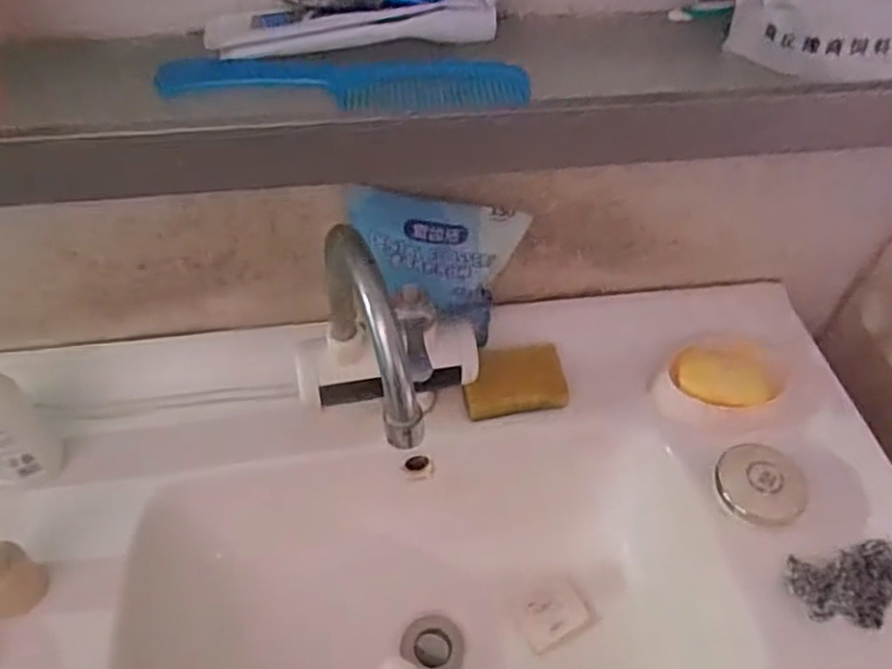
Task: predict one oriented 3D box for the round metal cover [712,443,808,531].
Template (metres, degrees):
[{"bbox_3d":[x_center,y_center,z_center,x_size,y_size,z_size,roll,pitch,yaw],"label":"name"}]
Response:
[{"bbox_3d":[0.263,0.125,0.590,0.072,0.017,0.066,3,76,9],"label":"round metal cover"}]

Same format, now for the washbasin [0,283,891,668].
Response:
[{"bbox_3d":[-0.010,0.210,0.600,0.799,0.197,0.458,-6,51,-6],"label":"washbasin"}]

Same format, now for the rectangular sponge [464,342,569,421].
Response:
[{"bbox_3d":[0.064,0.044,0.642,0.093,0.049,0.044,-6,51,-6],"label":"rectangular sponge"}]

